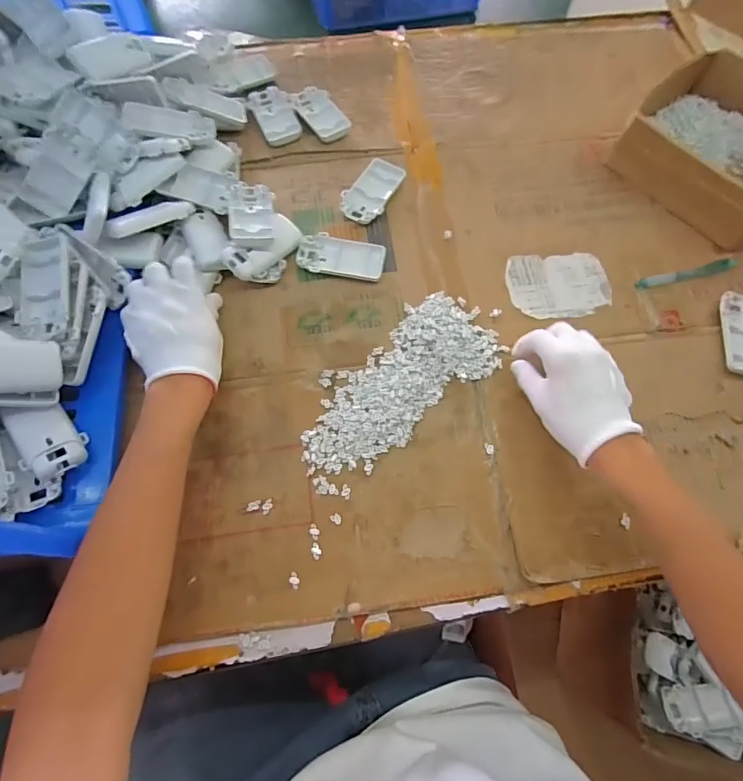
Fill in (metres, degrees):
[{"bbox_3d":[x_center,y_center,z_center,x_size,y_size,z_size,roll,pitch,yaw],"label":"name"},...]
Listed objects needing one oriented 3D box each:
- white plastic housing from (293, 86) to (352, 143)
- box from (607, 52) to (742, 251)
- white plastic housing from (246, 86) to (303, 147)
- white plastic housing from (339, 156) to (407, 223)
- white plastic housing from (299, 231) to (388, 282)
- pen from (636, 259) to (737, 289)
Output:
[{"bbox_3d":[-0.068,-0.368,0.626,0.049,0.014,0.092,-33,74,-13],"label":"white plastic housing"},{"bbox_3d":[0.437,-0.301,0.584,0.199,0.064,0.219,-36,74,-14],"label":"box"},{"bbox_3d":[-0.129,-0.368,0.629,0.054,0.007,0.104,-24,72,-10],"label":"white plastic housing"},{"bbox_3d":[0.002,-0.241,0.573,0.047,0.018,0.091,30,71,9],"label":"white plastic housing"},{"bbox_3d":[-0.034,-0.151,0.539,0.098,0.017,0.047,6,69,0],"label":"white plastic housing"},{"bbox_3d":[0.367,-0.136,0.544,0.121,0.017,0.013,-11,70,-6],"label":"pen"}]

